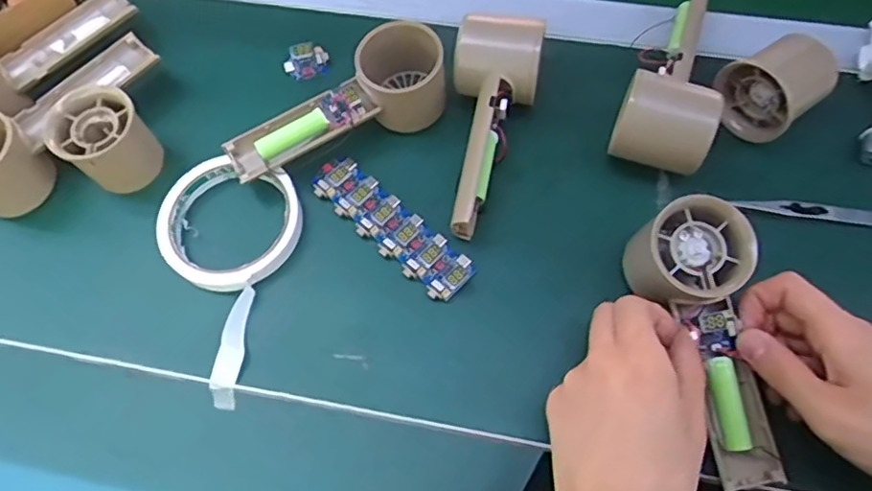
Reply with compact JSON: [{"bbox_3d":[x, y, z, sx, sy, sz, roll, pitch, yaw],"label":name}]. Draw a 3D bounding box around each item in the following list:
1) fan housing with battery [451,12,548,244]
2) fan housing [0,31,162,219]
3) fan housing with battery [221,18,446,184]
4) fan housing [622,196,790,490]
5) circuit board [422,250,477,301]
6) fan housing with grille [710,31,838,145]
[{"bbox_3d":[0.035,-0.084,0.414,0.059,0.059,0.156,9,66,6],"label":"fan housing with battery"},{"bbox_3d":[-0.265,-0.090,0.427,0.044,0.058,0.158,39,72,17],"label":"fan housing"},{"bbox_3d":[-0.070,-0.099,0.422,0.159,0.056,0.056,-23,67,-8],"label":"fan housing with battery"},{"bbox_3d":[0.157,0.052,0.341,0.056,0.056,0.157,-15,86,-5],"label":"fan housing"},{"bbox_3d":[0.008,0.018,0.385,0.033,0.010,0.023,-43,71,-16],"label":"circuit board"},{"bbox_3d":[0.231,-0.112,0.416,0.059,0.058,0.061,-40,71,-15],"label":"fan housing with grille"}]

